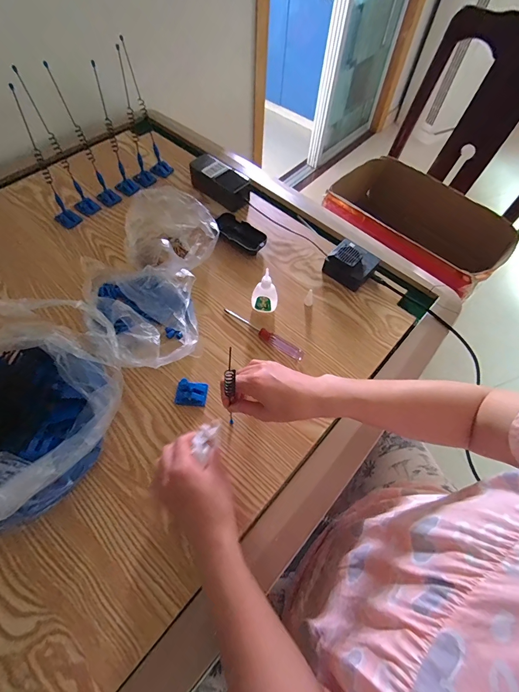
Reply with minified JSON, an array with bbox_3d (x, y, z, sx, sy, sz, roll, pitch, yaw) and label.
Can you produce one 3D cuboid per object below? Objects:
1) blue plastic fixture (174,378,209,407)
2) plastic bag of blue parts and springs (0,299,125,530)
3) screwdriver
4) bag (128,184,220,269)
[{"bbox_3d":[-0.098,0.067,0.486,0.042,0.023,0.034,6,59,0],"label":"blue plastic fixture"},{"bbox_3d":[-0.278,0.052,0.396,0.250,0.177,0.238,38,64,18],"label":"plastic bag of blue parts and springs"},{"bbox_3d":[0.005,-0.022,0.544,0.151,0.013,0.019,33,63,16],"label":"screwdriver"},{"bbox_3d":[-0.172,-0.204,0.606,0.164,0.070,0.154,38,64,18],"label":"bag"}]

